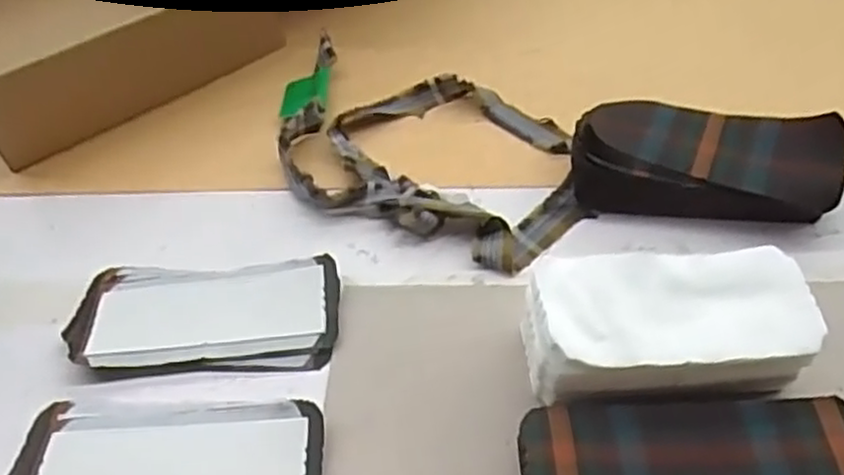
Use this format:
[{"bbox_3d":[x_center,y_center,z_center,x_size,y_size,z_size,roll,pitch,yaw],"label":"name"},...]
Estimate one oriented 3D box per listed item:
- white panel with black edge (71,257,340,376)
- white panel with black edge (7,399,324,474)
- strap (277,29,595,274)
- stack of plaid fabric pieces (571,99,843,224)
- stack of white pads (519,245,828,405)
[{"bbox_3d":[-0.142,0.051,0.480,0.172,0.010,0.084,-1,49,4],"label":"white panel with black edge"},{"bbox_3d":[-0.143,0.128,0.411,0.173,0.010,0.084,0,49,5],"label":"white panel with black edge"},{"bbox_3d":[-0.005,-0.071,0.572,0.273,0.023,0.168,18,53,19],"label":"strap"},{"bbox_3d":[0.197,-0.054,0.521,0.172,0.052,0.085,12,51,15],"label":"stack of plaid fabric pieces"},{"bbox_3d":[0.137,0.054,0.419,0.150,0.058,0.085,-1,49,4],"label":"stack of white pads"}]

